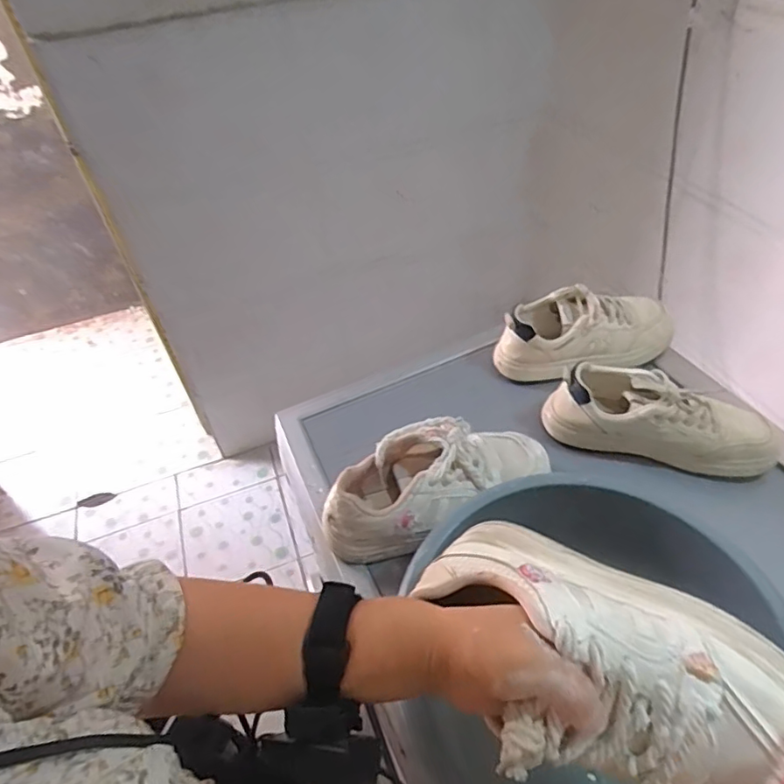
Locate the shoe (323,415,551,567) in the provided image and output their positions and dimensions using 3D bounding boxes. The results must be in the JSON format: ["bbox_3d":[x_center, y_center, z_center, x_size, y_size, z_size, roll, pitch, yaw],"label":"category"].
[{"bbox_3d":[0.046,0.091,0.591,0.251,0.093,0.100,-21,46,-15],"label":"shoe"}]

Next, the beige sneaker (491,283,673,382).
[{"bbox_3d":[0.260,-0.087,0.749,0.240,0.086,0.090,-9,44,-2],"label":"beige sneaker"}]

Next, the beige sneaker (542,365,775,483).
[{"bbox_3d":[0.305,0.025,0.642,0.248,0.089,0.082,9,46,15],"label":"beige sneaker"}]

